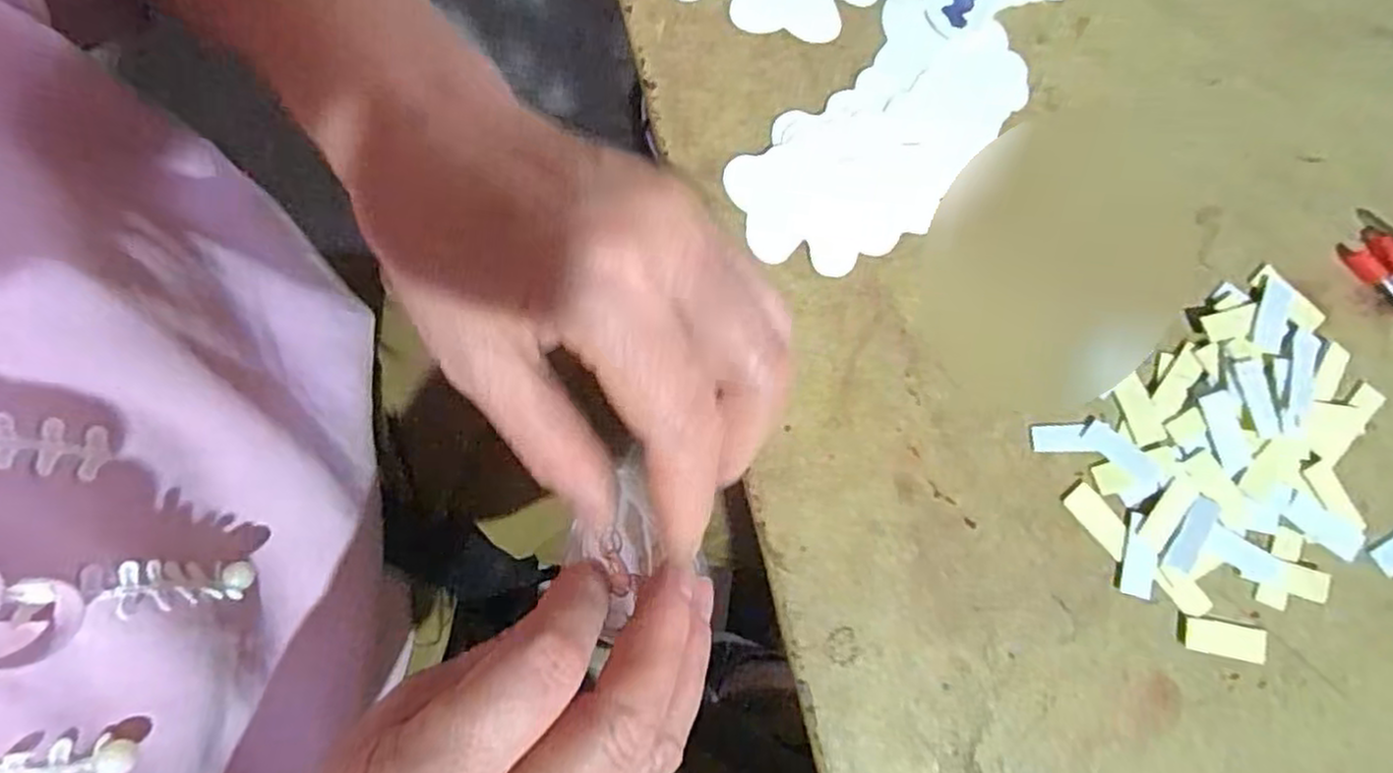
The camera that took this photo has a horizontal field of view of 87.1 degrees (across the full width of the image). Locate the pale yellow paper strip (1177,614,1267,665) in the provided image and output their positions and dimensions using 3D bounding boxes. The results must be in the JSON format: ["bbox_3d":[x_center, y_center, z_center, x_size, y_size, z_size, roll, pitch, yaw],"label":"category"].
[{"bbox_3d":[0.183,0.087,0.253,0.030,0.004,0.012,12,80,2],"label":"pale yellow paper strip"}]

